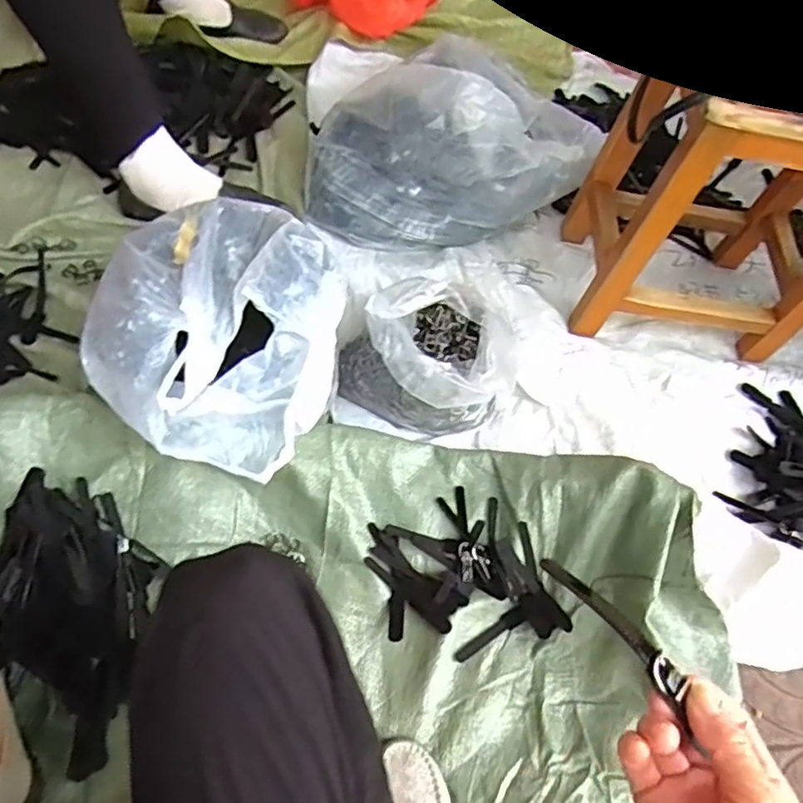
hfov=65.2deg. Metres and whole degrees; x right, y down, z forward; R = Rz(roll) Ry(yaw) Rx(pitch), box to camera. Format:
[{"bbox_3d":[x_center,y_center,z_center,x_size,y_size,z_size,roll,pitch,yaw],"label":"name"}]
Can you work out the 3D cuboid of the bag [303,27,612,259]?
[{"bbox_3d":[0.075,-0.403,0.954,0.428,0.199,0.279,-21,64,-21],"label":"bag"}]

